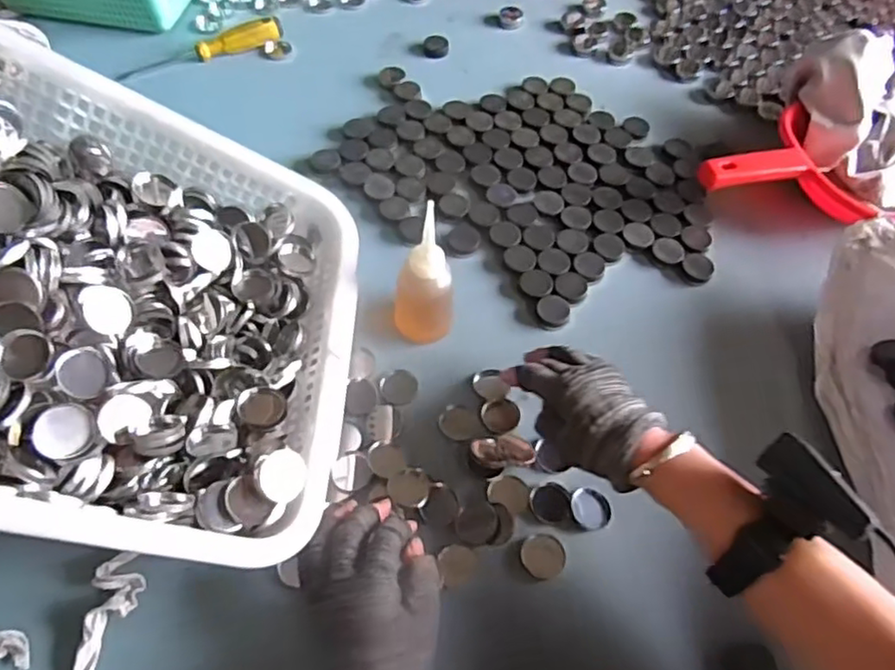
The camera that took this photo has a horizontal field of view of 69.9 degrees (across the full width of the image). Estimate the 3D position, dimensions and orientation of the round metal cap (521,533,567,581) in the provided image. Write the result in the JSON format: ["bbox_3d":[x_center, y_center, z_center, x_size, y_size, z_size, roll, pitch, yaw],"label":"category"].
[{"bbox_3d":[0.076,0.175,0.504,0.036,0.011,0.035,1,59,-1],"label":"round metal cap"}]

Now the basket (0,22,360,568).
[{"bbox_3d":[-0.279,-0.032,0.445,0.428,0.116,0.332,21,53,-28],"label":"basket"}]

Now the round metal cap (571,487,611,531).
[{"bbox_3d":[0.118,0.141,0.525,0.032,0.013,0.030,1,59,-1],"label":"round metal cap"}]

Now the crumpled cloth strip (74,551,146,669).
[{"bbox_3d":[-0.267,0.235,0.451,0.035,0.018,0.161,19,60,9],"label":"crumpled cloth strip"}]

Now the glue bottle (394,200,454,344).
[{"bbox_3d":[-0.021,-0.036,0.563,0.052,0.149,0.042,-1,59,-2],"label":"glue bottle"}]

